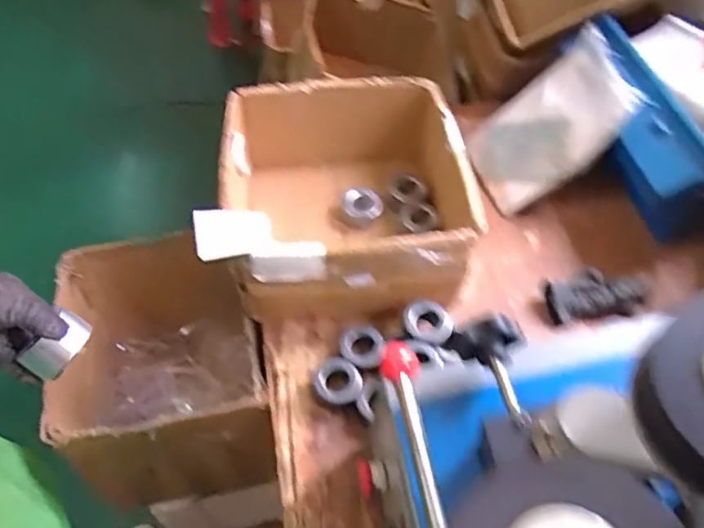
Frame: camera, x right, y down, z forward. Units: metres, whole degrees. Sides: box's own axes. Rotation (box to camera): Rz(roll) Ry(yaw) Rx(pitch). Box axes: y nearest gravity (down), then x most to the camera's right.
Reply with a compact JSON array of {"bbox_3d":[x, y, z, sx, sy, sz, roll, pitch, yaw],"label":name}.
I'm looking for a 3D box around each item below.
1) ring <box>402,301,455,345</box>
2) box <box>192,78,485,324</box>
[{"bbox_3d":[0.106,0.077,0.814,0.061,0.025,0.062,1,54,-1],"label":"ring"},{"bbox_3d":[-0.011,-0.087,0.920,0.354,0.217,0.345,2,54,1],"label":"box"}]

